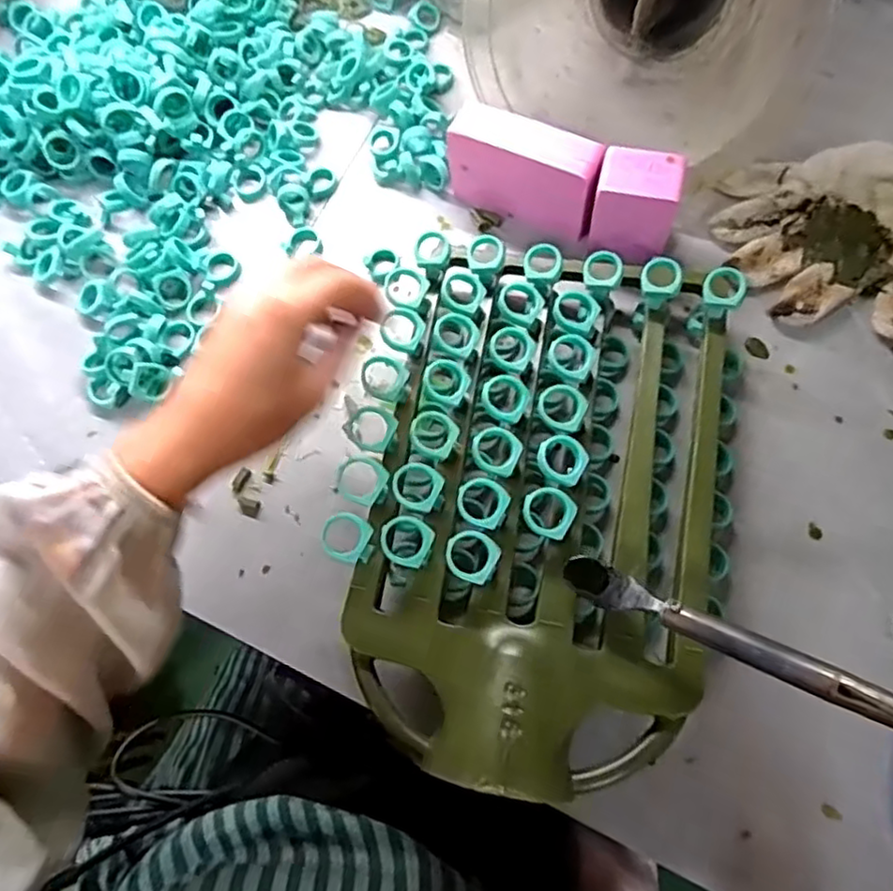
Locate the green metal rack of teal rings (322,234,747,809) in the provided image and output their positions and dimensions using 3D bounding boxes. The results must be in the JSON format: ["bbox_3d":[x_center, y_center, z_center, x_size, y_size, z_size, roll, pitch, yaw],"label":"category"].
[{"bbox_3d":[0.057,0.026,0.395,0.241,0.066,0.325,10,73,8],"label":"green metal rack of teal rings"}]

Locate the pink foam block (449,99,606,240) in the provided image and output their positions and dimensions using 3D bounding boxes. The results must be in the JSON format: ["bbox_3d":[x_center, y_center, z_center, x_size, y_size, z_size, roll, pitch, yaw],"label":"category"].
[{"bbox_3d":[0.058,-0.197,0.473,0.110,0.065,0.035,25,76,12],"label":"pink foam block"}]

